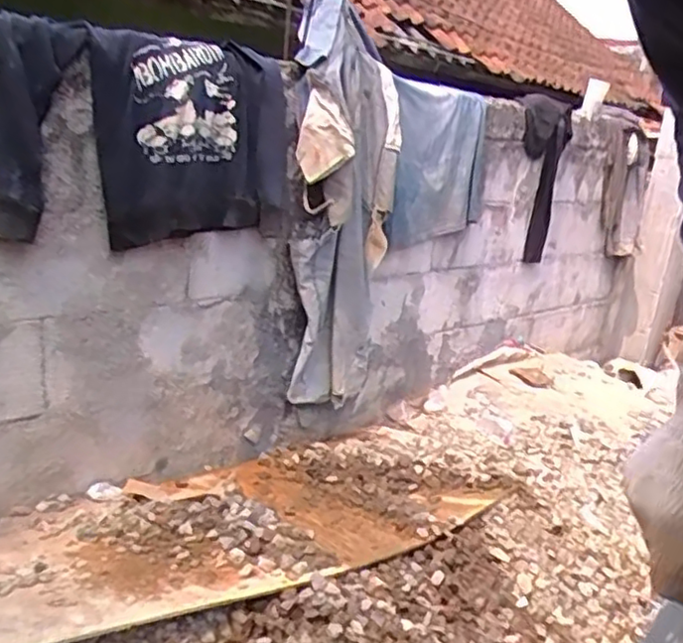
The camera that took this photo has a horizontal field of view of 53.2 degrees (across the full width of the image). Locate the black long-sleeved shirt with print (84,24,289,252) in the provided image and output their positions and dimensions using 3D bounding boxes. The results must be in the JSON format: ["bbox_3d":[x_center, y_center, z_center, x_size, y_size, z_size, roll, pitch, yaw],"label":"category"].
[{"bbox_3d":[-0.278,-0.358,1.361,0.420,0.376,0.061,-13,21,-42],"label":"black long-sleeved shirt with print"}]

